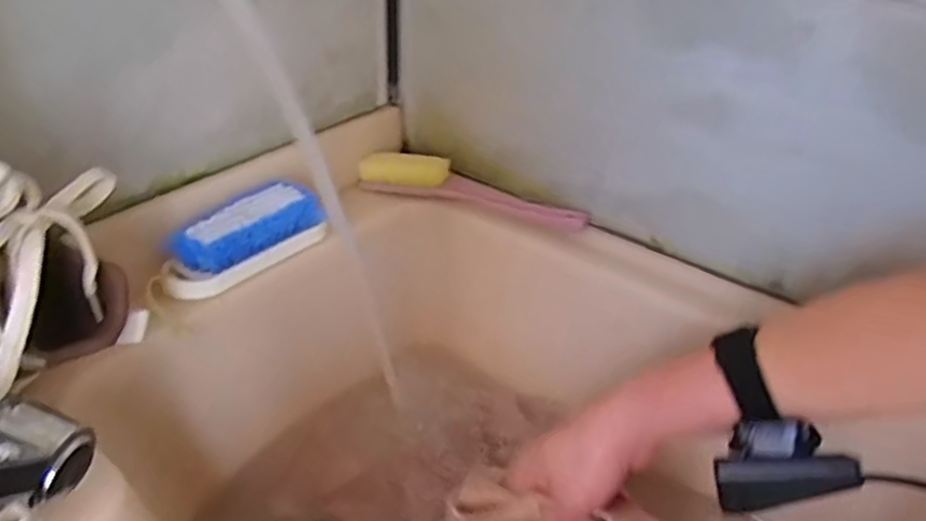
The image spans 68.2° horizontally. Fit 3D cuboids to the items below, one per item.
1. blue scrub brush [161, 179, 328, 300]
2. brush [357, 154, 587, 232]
[{"bbox_3d":[-0.183,-0.018,0.571,0.133,0.049,0.067,-20,41,-29],"label":"blue scrub brush"},{"bbox_3d":[0.007,-0.069,0.671,0.235,0.033,0.044,16,37,17],"label":"brush"}]

